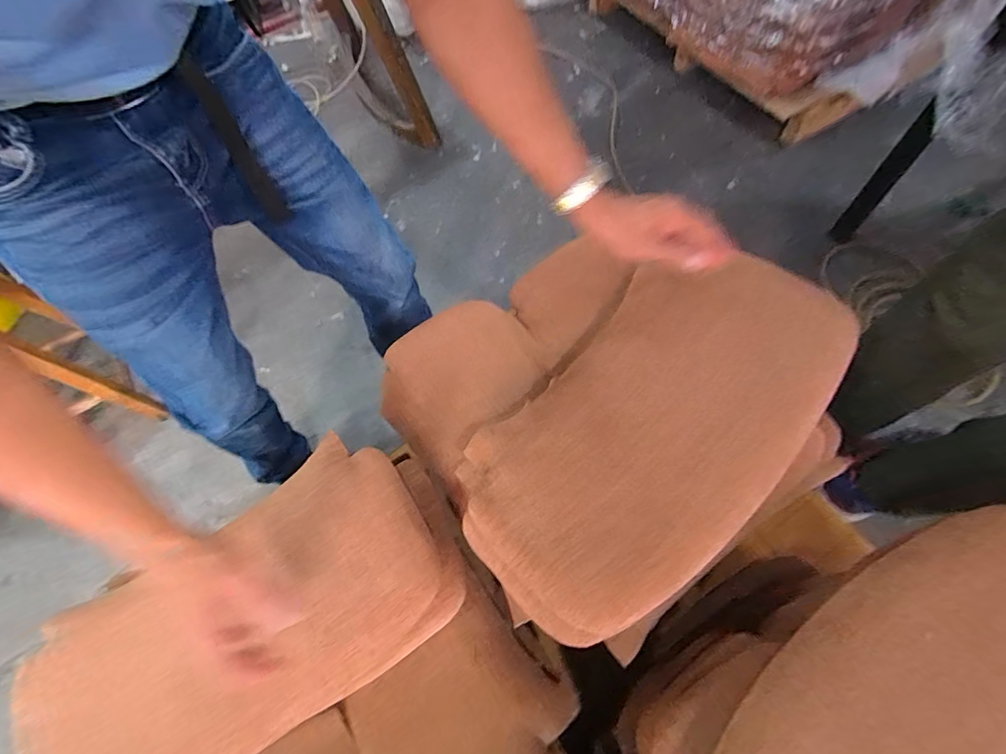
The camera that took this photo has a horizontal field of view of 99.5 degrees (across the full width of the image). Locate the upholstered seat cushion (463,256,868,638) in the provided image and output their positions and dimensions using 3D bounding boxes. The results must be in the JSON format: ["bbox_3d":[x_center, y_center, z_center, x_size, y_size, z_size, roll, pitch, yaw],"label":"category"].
[{"bbox_3d":[0.154,0.045,0.451,0.238,0.078,0.438,41,74,18],"label":"upholstered seat cushion"}]

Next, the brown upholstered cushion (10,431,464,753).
[{"bbox_3d":[-0.286,0.270,0.461,0.449,0.072,0.231,-30,68,-8],"label":"brown upholstered cushion"}]

